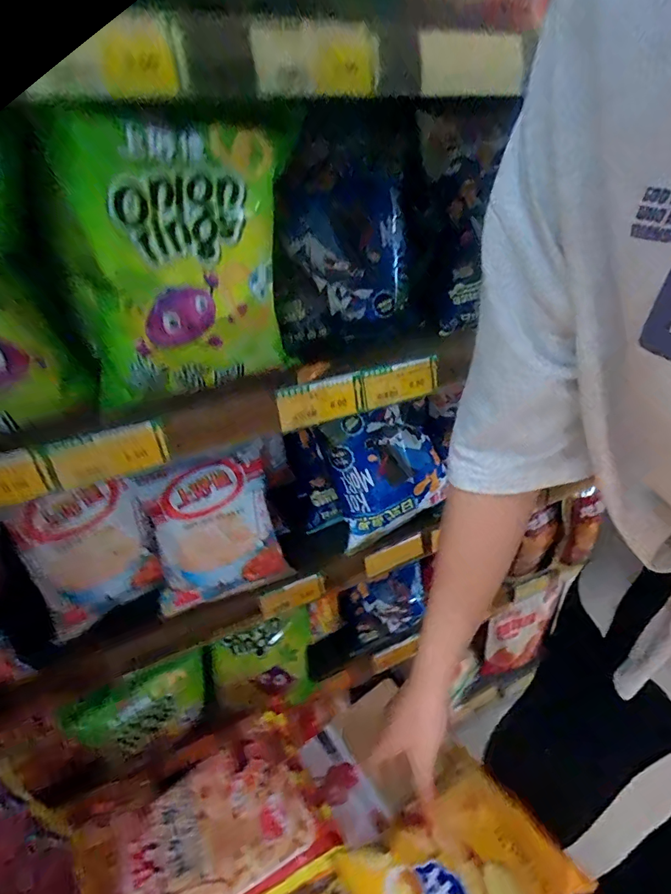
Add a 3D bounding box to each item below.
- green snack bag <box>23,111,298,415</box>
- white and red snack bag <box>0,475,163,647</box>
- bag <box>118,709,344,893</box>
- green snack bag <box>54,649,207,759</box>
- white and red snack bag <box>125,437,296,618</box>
[{"bbox_3d":[-0.105,-0.129,0.321,0.171,0.180,0.046,-19,38,-21],"label":"green snack bag"},{"bbox_3d":[-0.272,0.128,0.488,0.126,0.152,0.042,-19,38,-21],"label":"white and red snack bag"},{"bbox_3d":[-0.122,0.391,0.437,0.215,0.044,0.160,-20,39,-23],"label":"bag"},{"bbox_3d":[-0.238,0.328,0.545,0.159,0.127,0.037,-20,39,-22],"label":"green snack bag"},{"bbox_3d":[-0.145,0.098,0.524,0.145,0.172,0.050,-11,8,-24],"label":"white and red snack bag"}]

